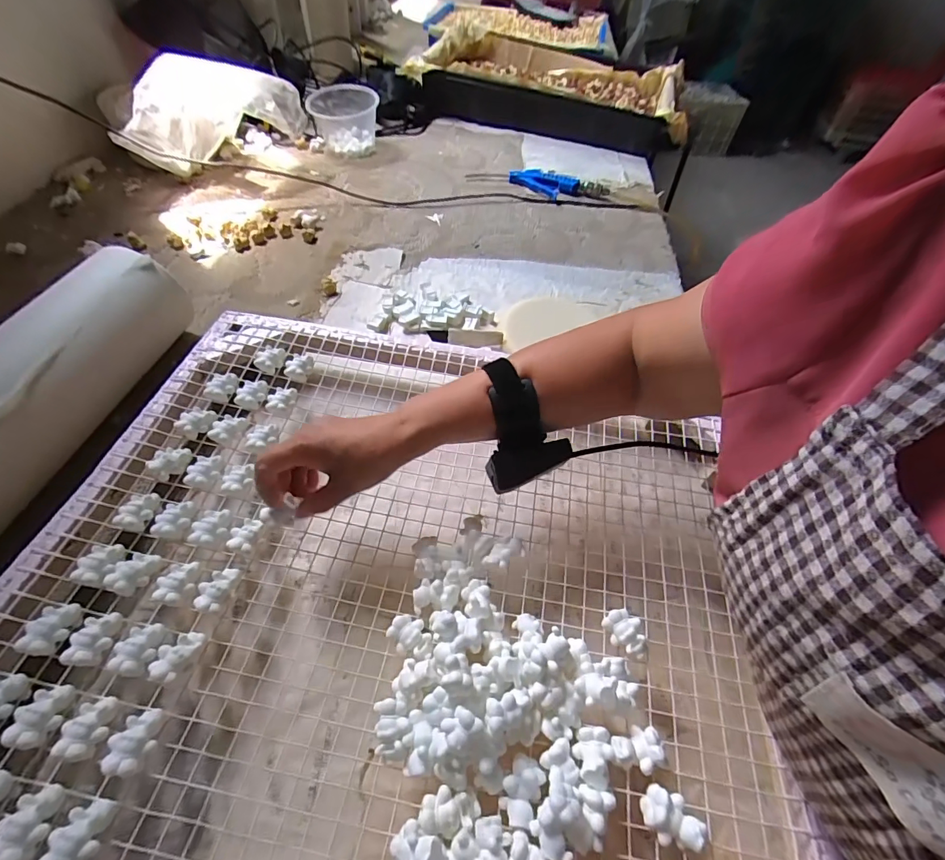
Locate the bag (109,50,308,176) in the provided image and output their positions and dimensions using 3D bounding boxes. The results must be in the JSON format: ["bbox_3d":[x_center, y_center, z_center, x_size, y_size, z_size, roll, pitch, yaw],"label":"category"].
[{"bbox_3d":[-0.433,-0.527,0.745,0.294,0.149,0.093,-19,57,-18],"label":"bag"}]

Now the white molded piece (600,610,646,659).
[{"bbox_3d":[0.116,0.152,0.332,0.022,0.013,0.035,-35,63,-26],"label":"white molded piece"}]

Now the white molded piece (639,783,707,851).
[{"bbox_3d":[0.121,0.237,0.269,0.032,0.024,0.025,21,54,10],"label":"white molded piece"}]

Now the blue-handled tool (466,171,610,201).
[{"bbox_3d":[0.178,-0.502,0.899,0.198,0.021,0.097,4,53,-2],"label":"blue-handled tool"}]

